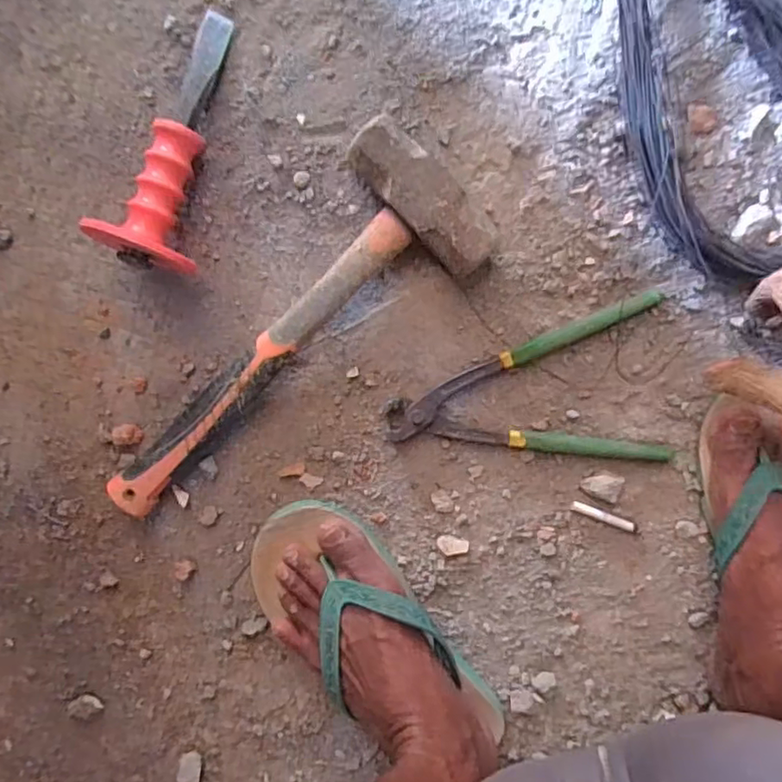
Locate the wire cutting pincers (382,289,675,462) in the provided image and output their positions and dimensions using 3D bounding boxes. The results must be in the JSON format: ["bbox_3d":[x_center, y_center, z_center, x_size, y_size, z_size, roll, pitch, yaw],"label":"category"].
[{"bbox_3d":[0.111,0.020,0.460,0.216,0.019,0.123,-19,99,6],"label":"wire cutting pincers"}]

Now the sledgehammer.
[{"bbox_3d":[-0.082,-0.030,0.443,0.348,0.040,0.118,-44,96,9],"label":"sledgehammer"}]

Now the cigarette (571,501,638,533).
[{"bbox_3d":[0.172,0.101,0.478,0.056,0.007,0.009,21,101,-1],"label":"cigarette"}]

